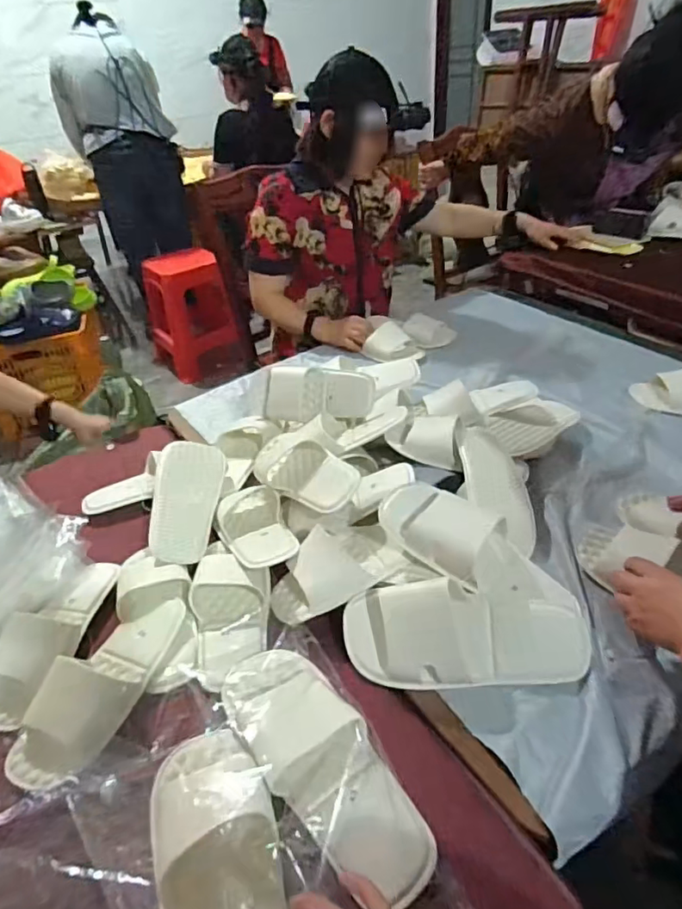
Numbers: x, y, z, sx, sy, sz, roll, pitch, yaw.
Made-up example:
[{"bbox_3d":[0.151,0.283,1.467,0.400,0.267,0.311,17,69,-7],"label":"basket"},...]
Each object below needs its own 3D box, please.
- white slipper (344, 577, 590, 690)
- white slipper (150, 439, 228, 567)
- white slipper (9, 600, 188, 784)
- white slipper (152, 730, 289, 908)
[{"bbox_3d":[0.145,0.211,0.636,0.277,0.056,0.121,0,74,1],"label":"white slipper"},{"bbox_3d":[-0.228,0.063,0.808,0.086,0.070,0.217,-5,38,-1],"label":"white slipper"},{"bbox_3d":[-0.268,0.251,0.614,0.097,0.048,0.235,14,42,22],"label":"white slipper"},{"bbox_3d":[-0.101,0.349,0.444,0.103,0.053,0.255,-14,40,-11],"label":"white slipper"}]

